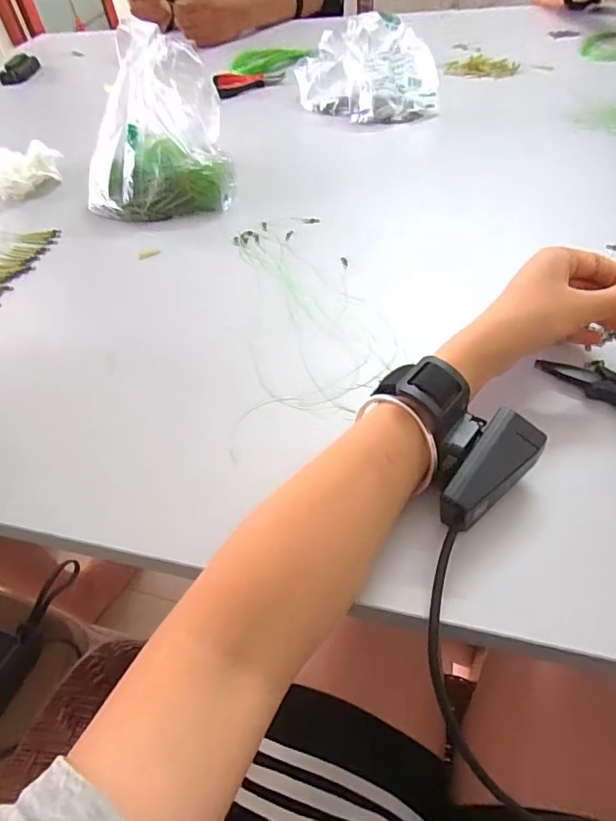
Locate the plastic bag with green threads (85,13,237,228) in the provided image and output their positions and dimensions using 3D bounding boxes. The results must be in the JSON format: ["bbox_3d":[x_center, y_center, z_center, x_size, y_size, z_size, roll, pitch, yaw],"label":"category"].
[{"bbox_3d":[-0.177,-0.312,0.548,0.165,0.134,0.155,-12,50,-4],"label":"plastic bag with green threads"}]

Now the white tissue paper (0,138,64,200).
[{"bbox_3d":[-0.363,-0.305,0.635,0.069,0.045,0.100,34,61,30],"label":"white tissue paper"}]

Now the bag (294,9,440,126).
[{"bbox_3d":[0.077,-0.464,0.673,0.183,0.099,0.154,-4,50,3],"label":"bag"}]

